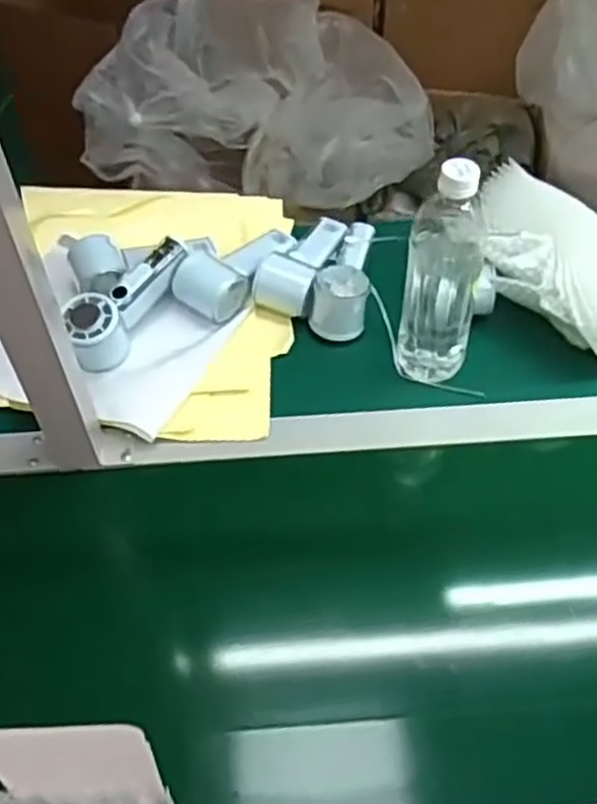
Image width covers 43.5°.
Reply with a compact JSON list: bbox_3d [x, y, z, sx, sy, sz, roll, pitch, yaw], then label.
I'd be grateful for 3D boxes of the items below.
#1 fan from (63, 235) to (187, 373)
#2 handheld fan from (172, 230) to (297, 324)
[{"bbox_3d":[-0.168,-0.097,0.744,0.045,0.061,0.148,30,59,23],"label":"fan"},{"bbox_3d":[-0.058,-0.149,0.786,0.057,0.047,0.152,33,60,25],"label":"handheld fan"}]

